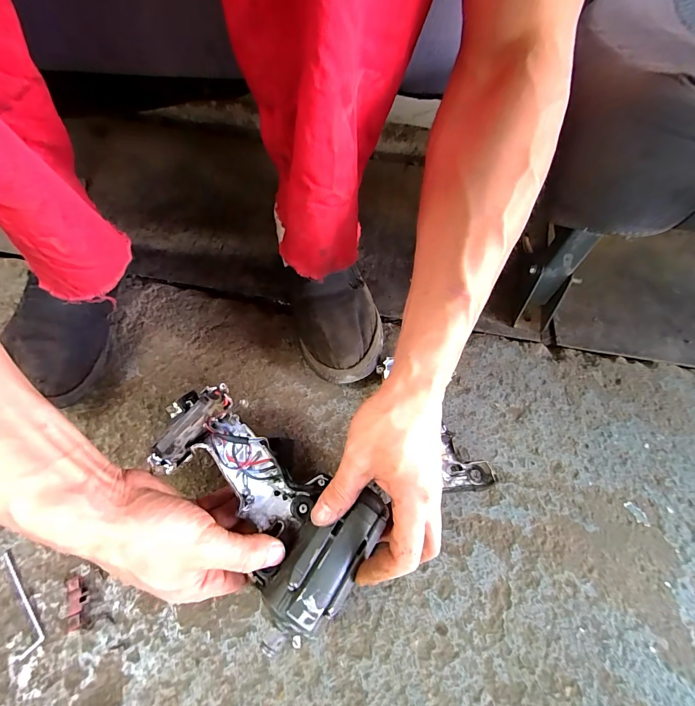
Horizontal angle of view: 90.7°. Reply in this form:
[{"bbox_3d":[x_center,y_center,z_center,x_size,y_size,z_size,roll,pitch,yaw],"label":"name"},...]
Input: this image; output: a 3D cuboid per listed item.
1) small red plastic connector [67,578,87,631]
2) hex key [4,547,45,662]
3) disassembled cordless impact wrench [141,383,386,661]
[{"bbox_3d":[-0.233,0.214,0.295,0.015,0.007,0.039,-18,62,-13],"label":"small red plastic connector"},{"bbox_3d":[-0.284,0.212,0.294,0.019,0.004,0.087,-36,68,-21],"label":"hex key"},{"bbox_3d":[-0.067,0.113,0.291,0.119,0.062,0.197,-40,81,-23],"label":"disassembled cordless impact wrench"}]

